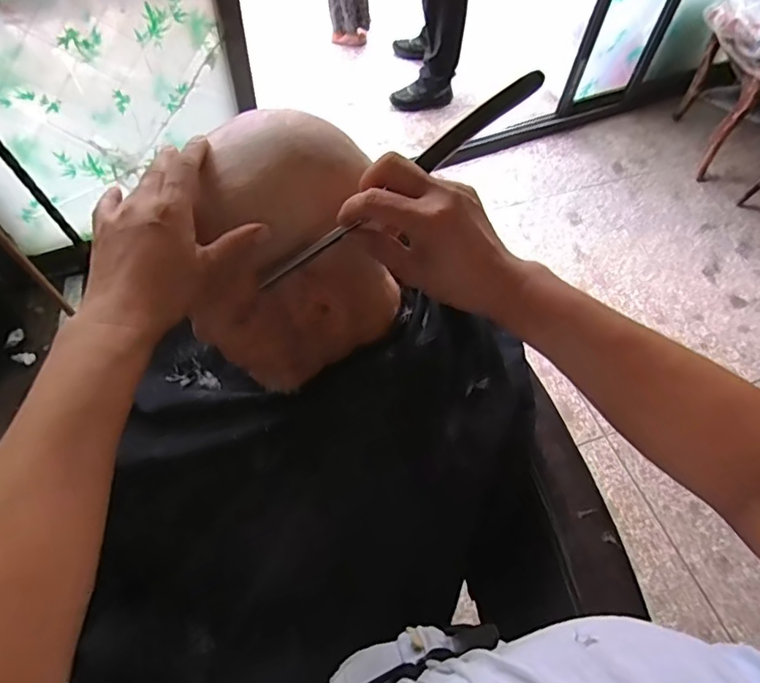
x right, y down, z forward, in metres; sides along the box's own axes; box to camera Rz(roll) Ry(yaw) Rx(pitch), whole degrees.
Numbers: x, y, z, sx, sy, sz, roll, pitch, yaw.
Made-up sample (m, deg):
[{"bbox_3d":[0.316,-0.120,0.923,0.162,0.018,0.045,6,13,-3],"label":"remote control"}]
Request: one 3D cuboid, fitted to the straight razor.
[{"bbox_3d":[0.010,-0.104,0.359,0.230,0.015,0.012,-35,62,10],"label":"straight razor"}]

